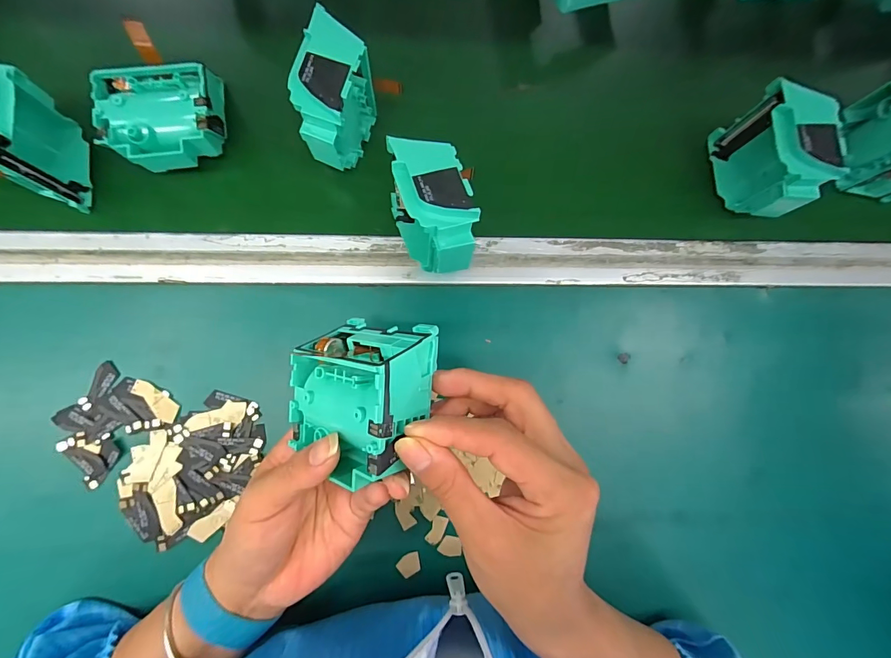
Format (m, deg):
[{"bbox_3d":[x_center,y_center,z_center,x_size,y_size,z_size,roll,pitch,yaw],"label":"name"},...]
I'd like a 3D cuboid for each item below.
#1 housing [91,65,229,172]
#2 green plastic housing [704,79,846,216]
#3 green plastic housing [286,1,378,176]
[{"bbox_3d":[-0.205,-0.152,0.300,0.079,0.041,0.070,-11,83,-6],"label":"housing"},{"bbox_3d":[0.246,-0.129,0.307,0.037,0.075,0.081,-8,83,-6],"label":"green plastic housing"},{"bbox_3d":[-0.080,-0.159,0.297,0.044,0.083,0.079,14,81,-3],"label":"green plastic housing"}]

